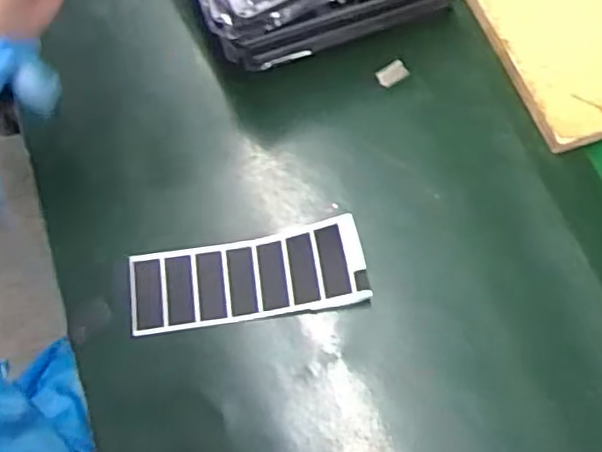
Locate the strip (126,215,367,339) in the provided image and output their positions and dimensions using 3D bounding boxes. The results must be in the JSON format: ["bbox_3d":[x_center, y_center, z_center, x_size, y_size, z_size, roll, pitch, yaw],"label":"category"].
[{"bbox_3d":[-0.038,0.035,0.427,0.158,0.024,0.056,-8,69,-3],"label":"strip"}]

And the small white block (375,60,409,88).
[{"bbox_3d":[0.071,-0.118,0.490,0.024,0.005,0.016,-31,72,-11],"label":"small white block"}]

